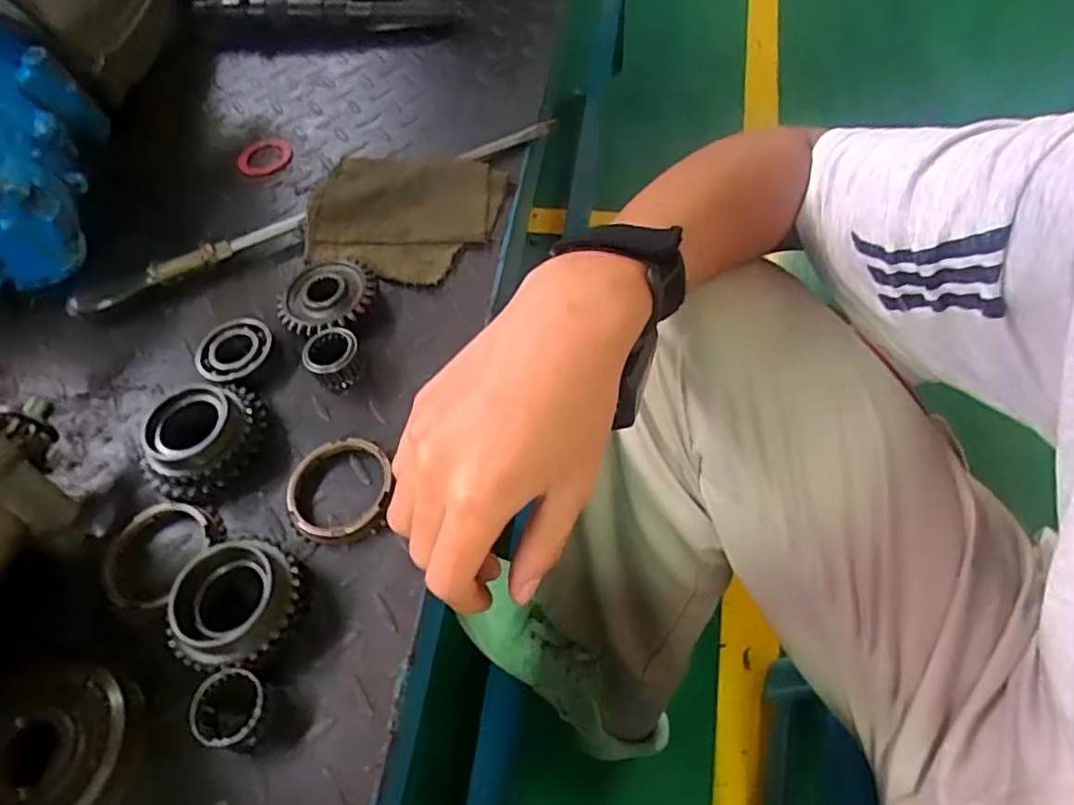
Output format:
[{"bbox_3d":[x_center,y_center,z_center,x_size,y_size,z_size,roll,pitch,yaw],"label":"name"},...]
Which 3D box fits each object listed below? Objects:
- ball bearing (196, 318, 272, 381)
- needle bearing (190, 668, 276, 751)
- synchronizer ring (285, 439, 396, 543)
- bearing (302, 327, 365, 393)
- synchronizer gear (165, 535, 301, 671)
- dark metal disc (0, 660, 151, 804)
[{"bbox_3d":[-0.203,-0.032,0.435,0.051,0.019,0.045,-37,62,-16],"label":"ball bearing"},{"bbox_3d":[-0.142,0.144,0.302,0.033,0.019,0.032,-3,58,5],"label":"needle bearing"},{"bbox_3d":[-0.112,0.050,0.365,0.056,0.013,0.060,-6,58,3],"label":"synchronizer ring"},{"bbox_3d":[-0.131,-0.028,0.416,0.034,0.027,0.034,-3,58,5],"label":"bearing"},{"bbox_3d":[-0.149,0.101,0.324,0.056,0.030,0.062,-4,58,4],"label":"synchronizer gear"},{"bbox_3d":[-0.226,0.165,0.301,0.077,0.026,0.075,-3,58,5],"label":"dark metal disc"}]

